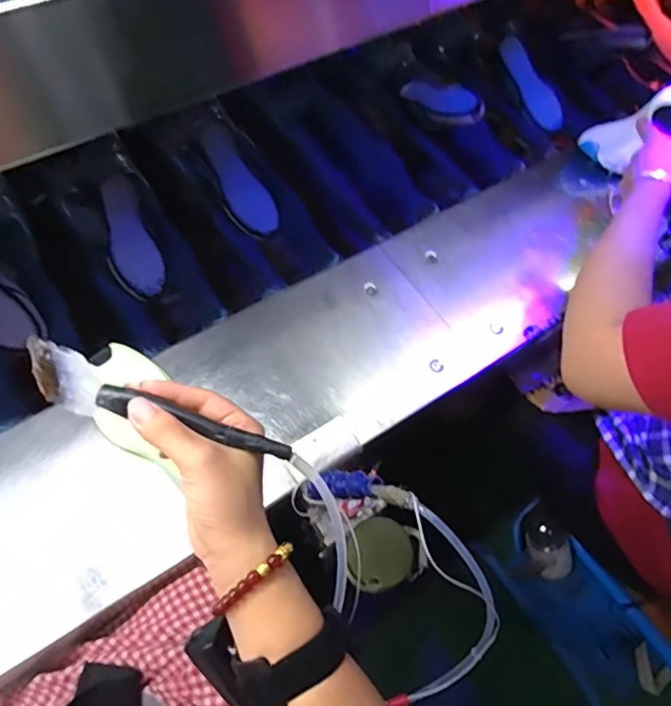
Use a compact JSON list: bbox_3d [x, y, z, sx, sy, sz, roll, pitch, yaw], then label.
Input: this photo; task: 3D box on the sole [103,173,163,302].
[{"bbox_3d":[-0.297,-0.167,0.757,0.066,0.025,0.178,-16,91,-10],"label":"sole"}]

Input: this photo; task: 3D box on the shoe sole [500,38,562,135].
[{"bbox_3d":[0.352,-0.481,0.946,0.051,0.025,0.178,-44,104,-23],"label":"shoe sole"}]

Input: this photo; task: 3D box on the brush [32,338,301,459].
[{"bbox_3d":[-0.110,0.036,0.325,0.171,0.023,0.028,20,60,-1],"label":"brush"}]

